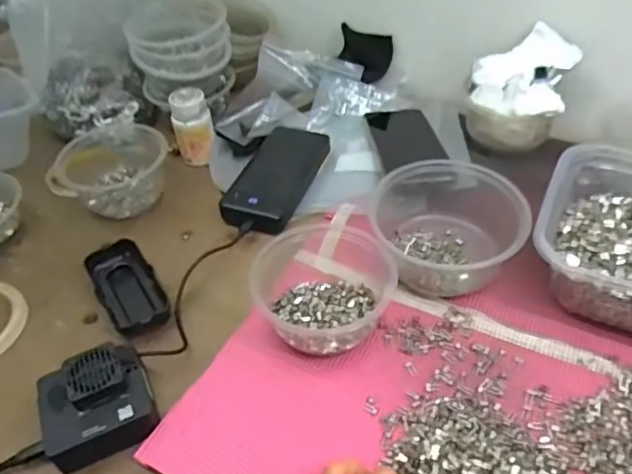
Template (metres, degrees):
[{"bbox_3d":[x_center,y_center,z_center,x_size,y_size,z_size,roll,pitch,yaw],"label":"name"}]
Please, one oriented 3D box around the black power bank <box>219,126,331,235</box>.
[{"bbox_3d":[-0.042,-0.070,0.619,0.070,0.019,0.158,13,47,17],"label":"black power bank"}]

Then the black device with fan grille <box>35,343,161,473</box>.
[{"bbox_3d":[-0.168,0.128,0.427,0.080,0.045,0.070,-21,47,-15],"label":"black device with fan grille"}]

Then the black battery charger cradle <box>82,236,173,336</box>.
[{"bbox_3d":[-0.175,0.048,0.521,0.052,0.022,0.103,-28,49,-23],"label":"black battery charger cradle"}]

